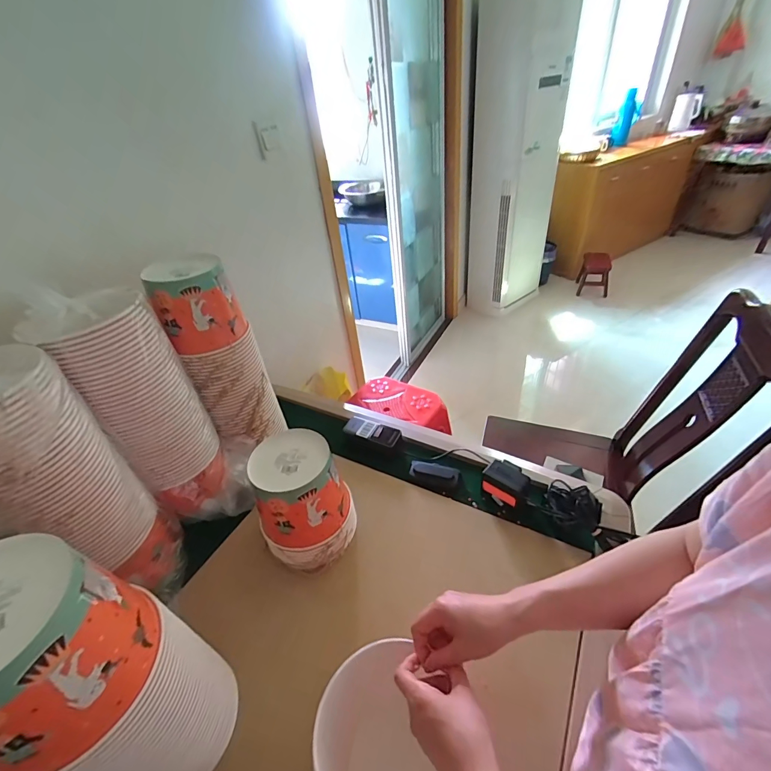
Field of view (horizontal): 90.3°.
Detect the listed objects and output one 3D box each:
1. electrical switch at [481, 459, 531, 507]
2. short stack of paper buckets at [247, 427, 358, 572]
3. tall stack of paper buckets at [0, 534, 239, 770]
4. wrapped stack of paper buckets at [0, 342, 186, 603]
[{"bbox_3d":[0.227,0.184,0.717,0.080,0.062,0.056,23,47,33],"label":"electrical switch"},{"bbox_3d":[-0.140,0.191,0.648,0.146,0.187,0.139,-24,41,-21],"label":"short stack of paper buckets"},{"bbox_3d":[-0.283,0.295,0.380,0.137,0.316,0.134,-13,38,-8],"label":"tall stack of paper buckets"},{"bbox_3d":[-0.434,0.150,0.522,0.146,0.415,0.168,8,40,19],"label":"wrapped stack of paper buckets"}]

